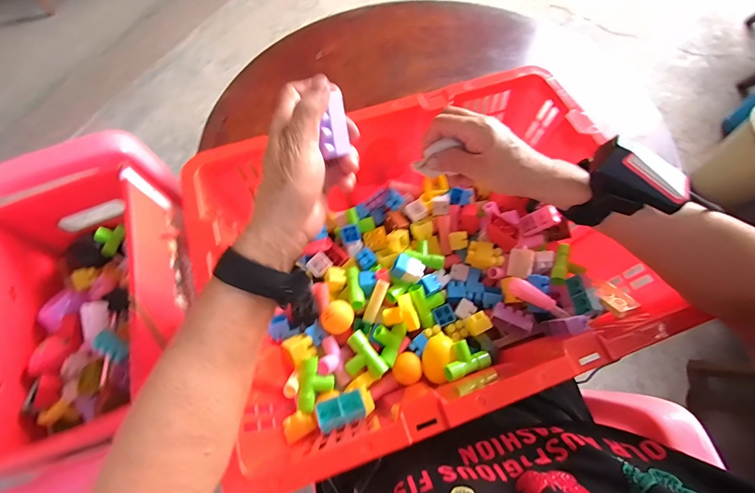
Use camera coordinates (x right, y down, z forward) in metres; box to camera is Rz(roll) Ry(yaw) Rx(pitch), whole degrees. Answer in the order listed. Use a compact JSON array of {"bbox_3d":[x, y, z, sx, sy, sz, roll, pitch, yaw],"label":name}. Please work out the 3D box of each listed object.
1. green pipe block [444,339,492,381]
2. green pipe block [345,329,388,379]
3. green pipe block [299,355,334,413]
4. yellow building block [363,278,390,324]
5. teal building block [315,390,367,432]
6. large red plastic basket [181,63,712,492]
[{"bbox_3d":[0.104,0.135,0.421,0.061,0.023,0.037,-19,65,-7],"label":"green pipe block"},{"bbox_3d":[-0.019,0.135,0.416,0.039,0.015,0.057,-36,68,-15],"label":"green pipe block"},{"bbox_3d":[-0.070,0.155,0.397,0.039,0.014,0.055,7,73,-21],"label":"green pipe block"},{"bbox_3d":[-0.002,0.071,0.451,0.017,0.007,0.058,22,94,12],"label":"yellow building block"},{"bbox_3d":[-0.037,0.166,0.352,0.048,0.020,0.027,-20,65,-8],"label":"teal building block"},{"bbox_3d":[0.056,0.009,0.423,0.456,0.146,0.347,-19,65,-7],"label":"large red plastic basket"}]

